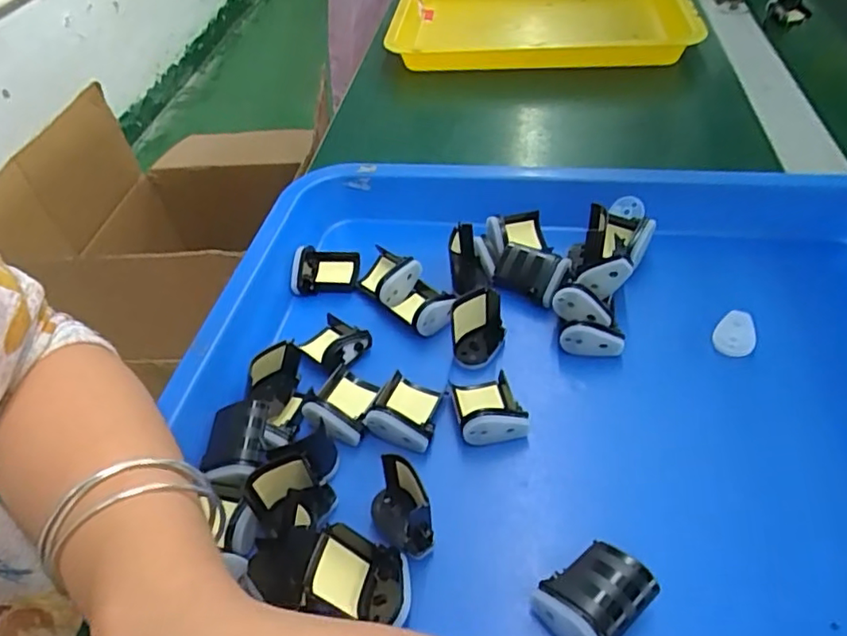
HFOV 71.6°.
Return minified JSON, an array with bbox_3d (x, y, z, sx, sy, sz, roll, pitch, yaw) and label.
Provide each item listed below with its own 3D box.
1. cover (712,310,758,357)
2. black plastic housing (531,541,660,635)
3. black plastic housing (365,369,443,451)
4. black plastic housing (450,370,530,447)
[{"bbox_3d":[0.183,0.009,0.345,0.022,0.007,0.032,19,52,22],"label":"cover"},{"bbox_3d":[0.072,0.117,0.247,0.044,0.024,0.034,-33,52,-23],"label":"black plastic housing"},{"bbox_3d":[-0.011,0.048,0.321,0.037,0.019,0.045,8,48,13],"label":"black plastic housing"},{"bbox_3d":[0.034,0.045,0.319,0.035,0.021,0.041,-13,47,-6],"label":"black plastic housing"}]

